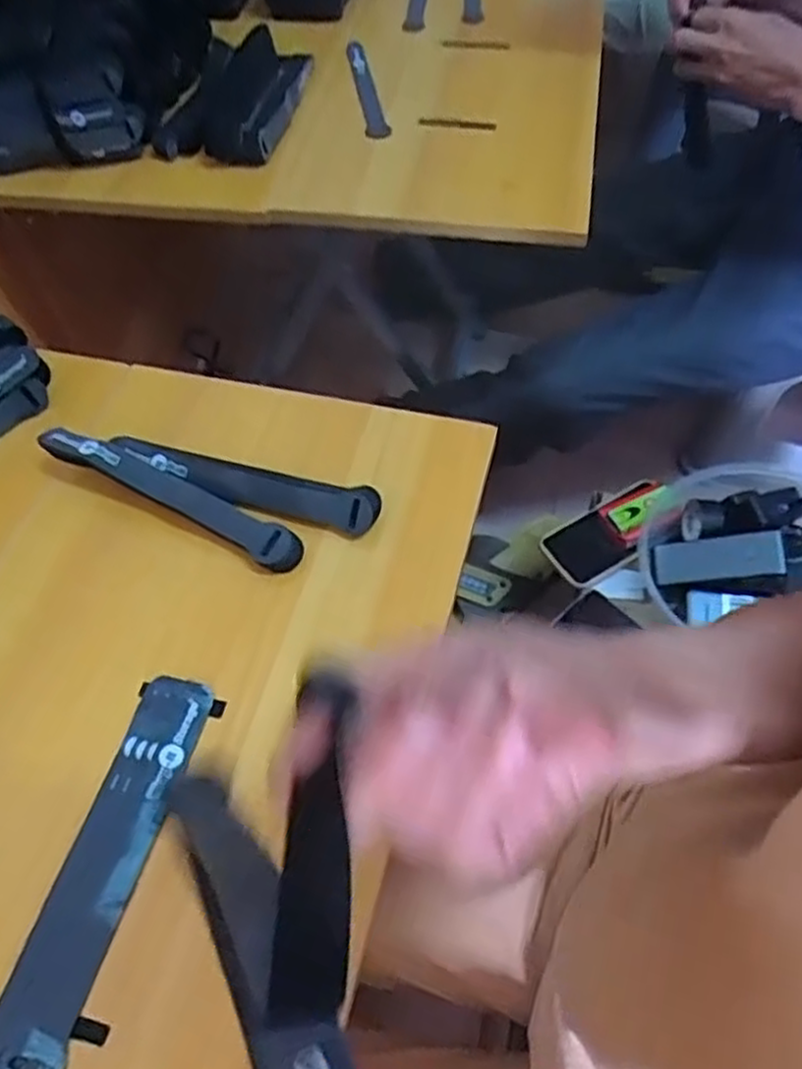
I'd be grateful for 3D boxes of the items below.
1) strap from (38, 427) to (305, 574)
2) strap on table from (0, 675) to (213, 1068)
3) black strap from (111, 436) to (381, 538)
[{"bbox_3d":[-0.153,-0.026,0.498,0.194,0.037,0.028,23,60,16],"label":"strap"},{"bbox_3d":[-0.154,0.169,0.387,0.044,0.008,0.198,11,58,9],"label":"strap on table"},{"bbox_3d":[-0.107,-0.036,0.509,0.189,0.021,0.035,12,58,10],"label":"black strap"}]

